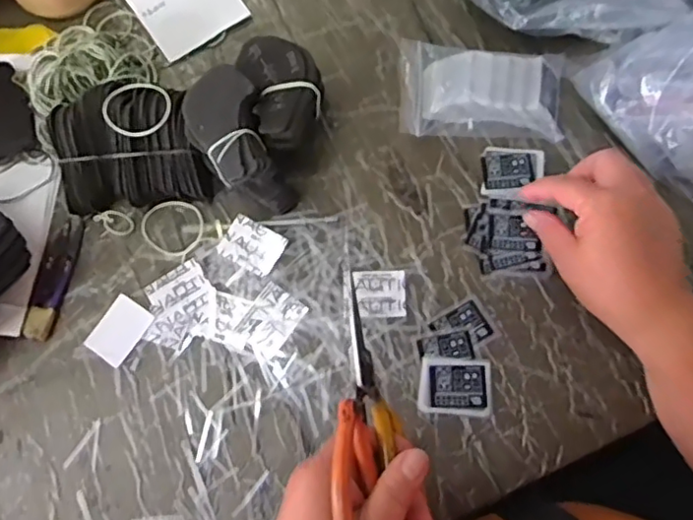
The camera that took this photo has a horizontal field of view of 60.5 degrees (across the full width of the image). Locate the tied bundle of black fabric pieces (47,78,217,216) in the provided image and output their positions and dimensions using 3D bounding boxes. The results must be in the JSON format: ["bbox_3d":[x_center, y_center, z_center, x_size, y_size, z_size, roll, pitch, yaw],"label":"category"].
[{"bbox_3d":[-0.176,-0.100,0.486,0.114,0.057,0.113,-12,72,-1],"label":"tied bundle of black fabric pieces"}]

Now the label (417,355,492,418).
[{"bbox_3d":[0.079,0.091,0.432,0.050,0.004,0.042,5,72,5],"label":"label"}]

